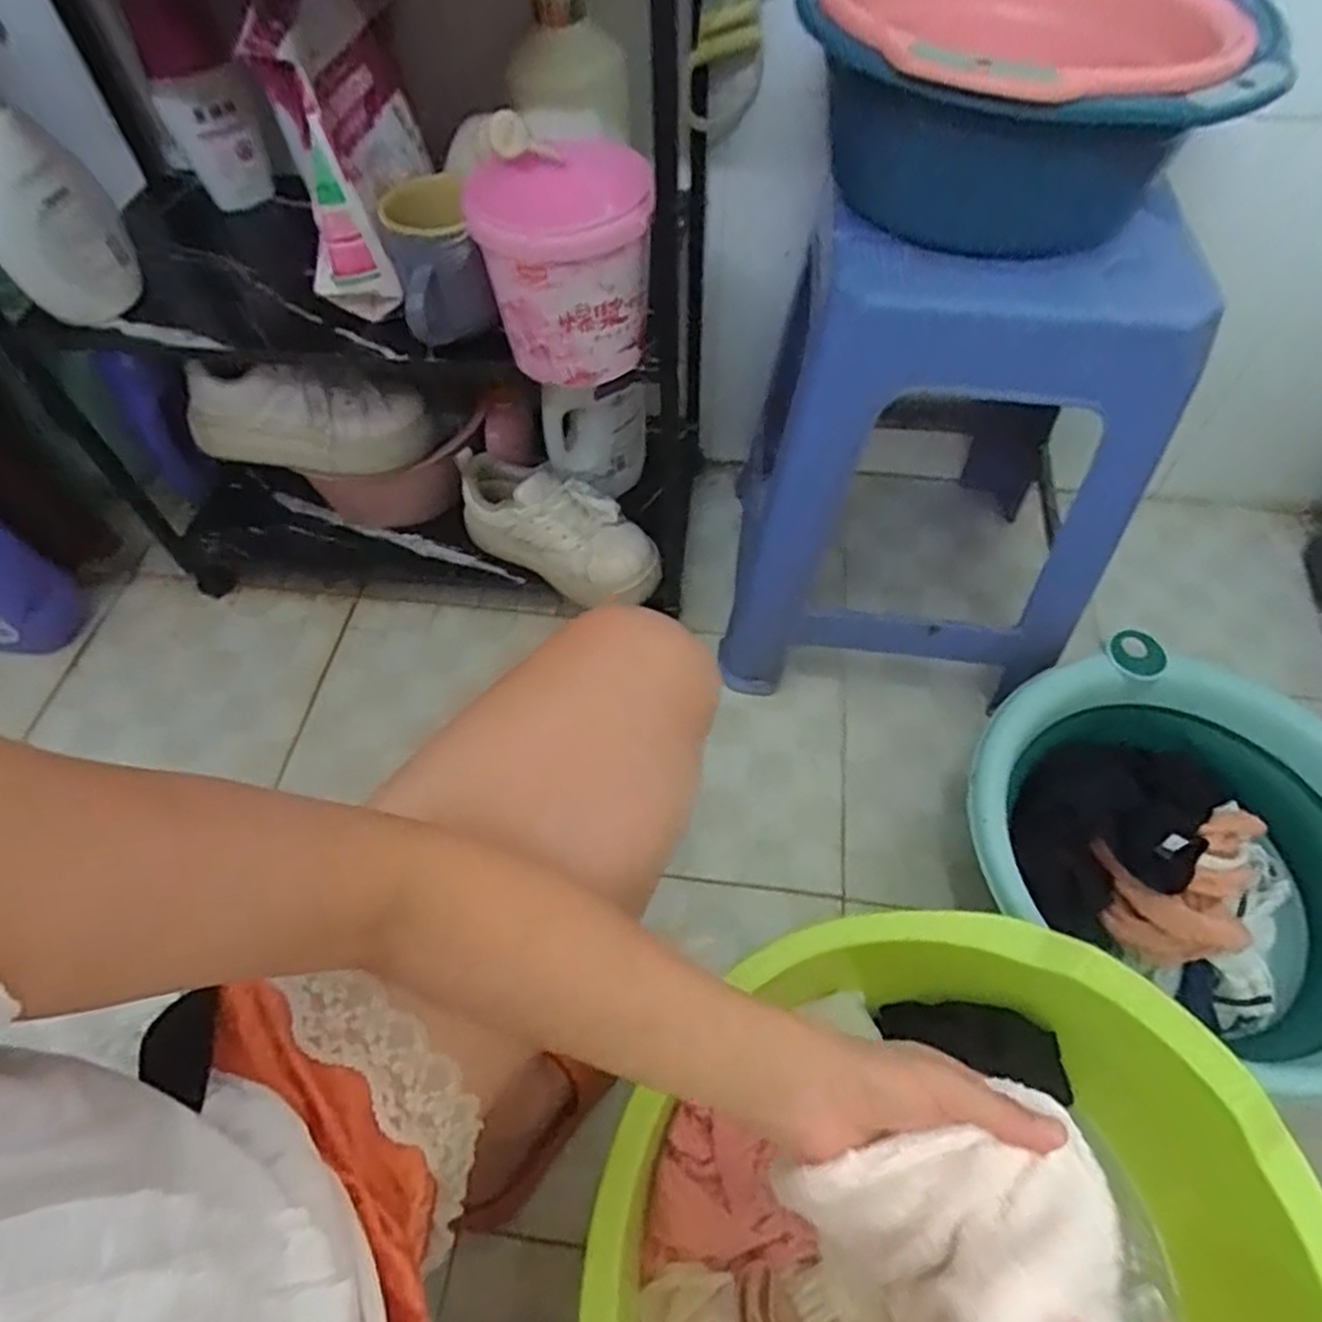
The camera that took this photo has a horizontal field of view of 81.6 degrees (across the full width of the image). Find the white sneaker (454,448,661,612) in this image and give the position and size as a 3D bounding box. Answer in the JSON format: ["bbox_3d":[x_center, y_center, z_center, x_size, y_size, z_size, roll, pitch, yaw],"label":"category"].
[{"bbox_3d":[-0.116,-0.153,0.847,0.242,0.102,0.098,31,62,20],"label":"white sneaker"}]

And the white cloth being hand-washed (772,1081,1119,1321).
[{"bbox_3d":[0.142,0.274,0.347,0.134,0.092,0.113,-16,58,-10],"label":"white cloth being hand-washed"}]

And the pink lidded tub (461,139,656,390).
[{"bbox_3d":[-0.070,-0.302,0.595,0.128,0.127,0.122,0,56,1],"label":"pink lidded tub"}]

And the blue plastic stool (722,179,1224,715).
[{"bbox_3d":[0.250,-0.178,0.724,0.325,0.423,0.276,7,57,6],"label":"blue plastic stool"}]

